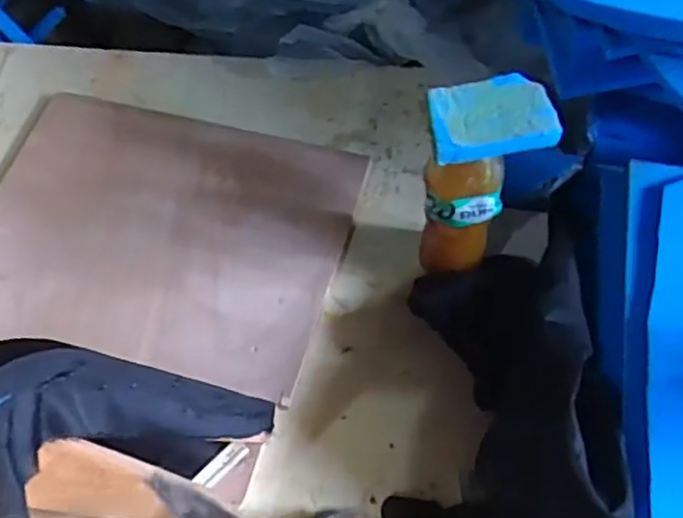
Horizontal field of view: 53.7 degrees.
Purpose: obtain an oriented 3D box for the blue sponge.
[{"bbox_3d":[0.133,-0.128,0.603,0.106,0.028,0.073,-9,63,0],"label":"blue sponge"}]

